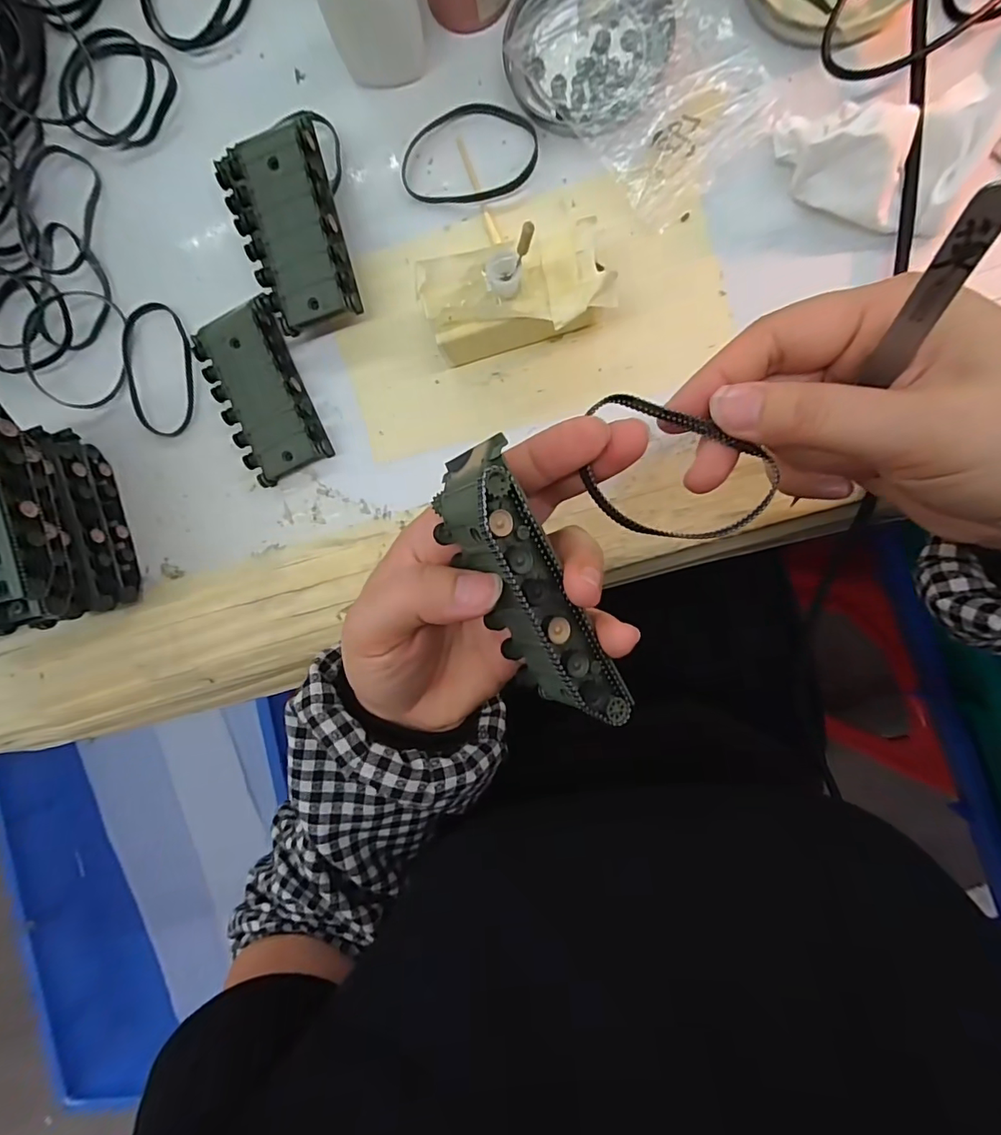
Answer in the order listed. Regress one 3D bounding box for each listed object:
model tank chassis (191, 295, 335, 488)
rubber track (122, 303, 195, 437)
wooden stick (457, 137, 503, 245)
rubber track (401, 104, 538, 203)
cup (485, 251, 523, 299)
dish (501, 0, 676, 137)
[{"bbox_3d":[-0.127,-0.094,0.276,0.046,0.016,0.087,-22,89,8],"label":"model tank chassis"},{"bbox_3d":[-0.190,-0.111,0.287,0.042,0.005,0.073,-8,91,8],"label":"rubber track"},{"bbox_3d":[-0.011,-0.193,0.261,0.004,0.004,0.060,-20,90,8],"label":"wooden stick"},{"bbox_3d":[-0.016,-0.213,0.262,0.070,0.004,0.048,2,93,7],"label":"rubber track"},{"bbox_3d":[0.002,-0.130,0.224,0.013,0.016,0.015,8,93,8],"label":"cup"},{"bbox_3d":[0.042,-0.253,0.246,0.083,0.010,0.073,45,97,4],"label":"dish"}]

